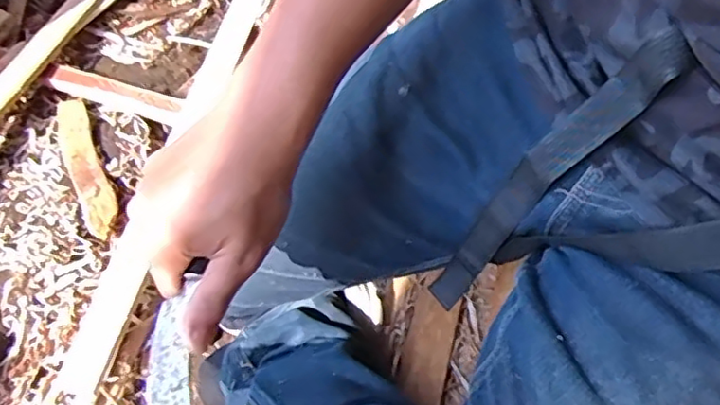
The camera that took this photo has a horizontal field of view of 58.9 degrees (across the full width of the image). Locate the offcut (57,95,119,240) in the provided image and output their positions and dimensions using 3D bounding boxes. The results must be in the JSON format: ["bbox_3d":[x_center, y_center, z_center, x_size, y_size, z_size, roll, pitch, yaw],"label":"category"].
[{"bbox_3d":[-0.453,-0.067,1.048,0.055,0.017,0.261,-22,66,-9],"label":"offcut"}]

